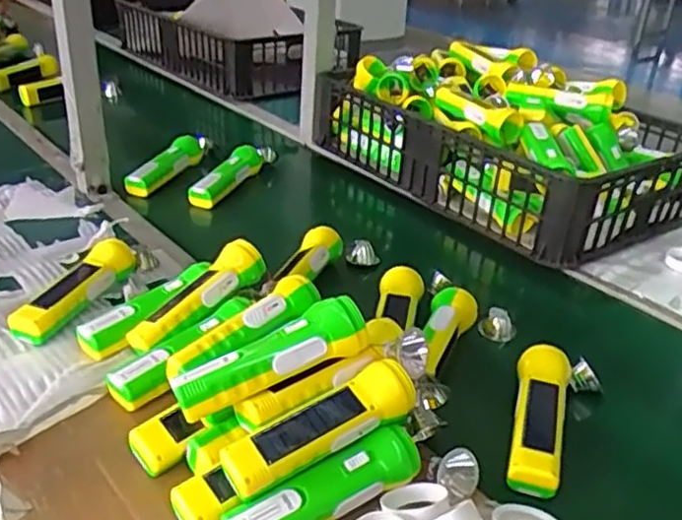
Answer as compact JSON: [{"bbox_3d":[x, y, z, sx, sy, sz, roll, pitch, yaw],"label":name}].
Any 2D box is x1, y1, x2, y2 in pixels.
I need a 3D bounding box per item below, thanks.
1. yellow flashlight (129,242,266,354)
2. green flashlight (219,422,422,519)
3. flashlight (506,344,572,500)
[{"bbox_3d":[-0.150,0.043,0.725,0.047,0.041,0.166,30,56,35],"label":"yellow flashlight"},{"bbox_3d":[-0.010,0.185,0.540,0.170,0.042,0.037,-16,35,-30],"label":"green flashlight"},{"bbox_3d":[0.185,0.144,0.636,0.047,0.034,0.157,12,36,15],"label":"flashlight"}]

